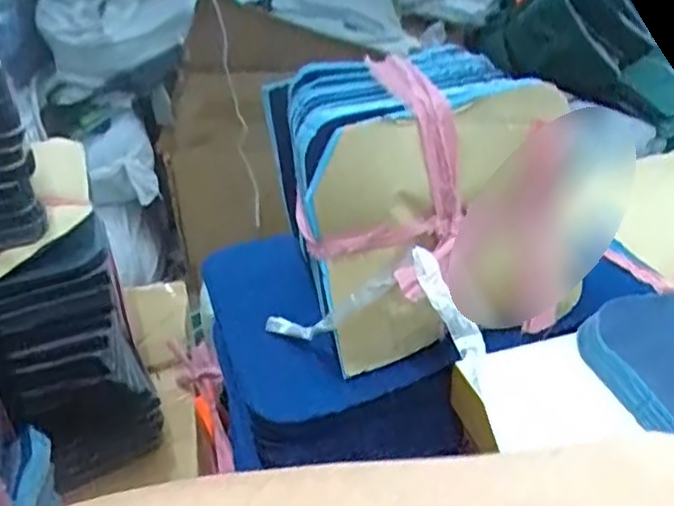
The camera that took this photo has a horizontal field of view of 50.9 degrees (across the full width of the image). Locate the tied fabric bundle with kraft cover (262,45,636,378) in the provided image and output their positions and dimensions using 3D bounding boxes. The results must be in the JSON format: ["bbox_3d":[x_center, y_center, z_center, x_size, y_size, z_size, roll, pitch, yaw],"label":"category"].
[{"bbox_3d":[0.041,-0.040,0.489,0.156,0.158,0.161,-11,31,-16],"label":"tied fabric bundle with kraft cover"}]

